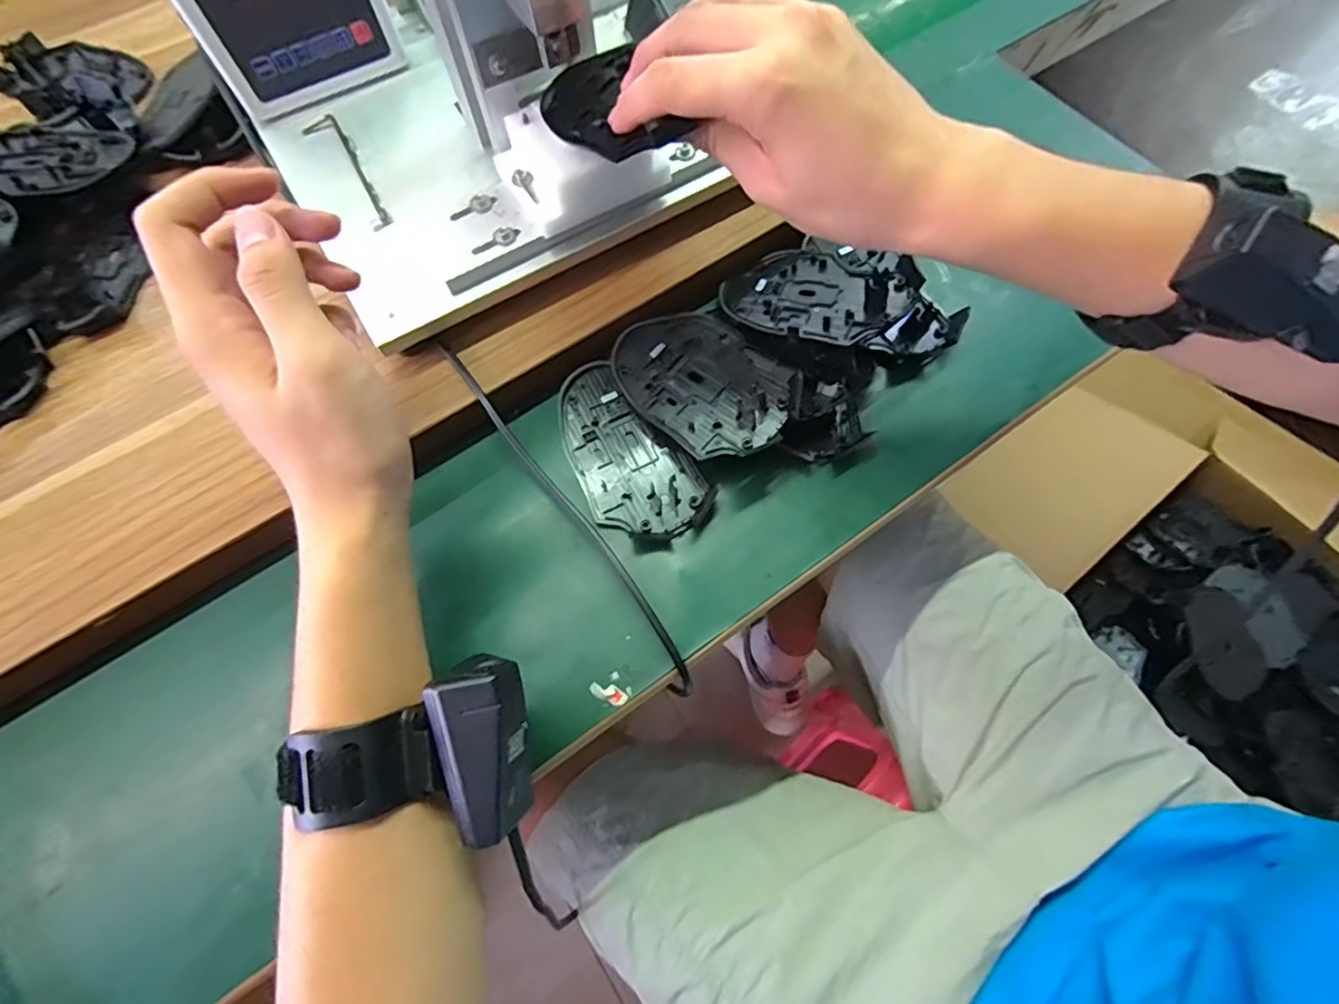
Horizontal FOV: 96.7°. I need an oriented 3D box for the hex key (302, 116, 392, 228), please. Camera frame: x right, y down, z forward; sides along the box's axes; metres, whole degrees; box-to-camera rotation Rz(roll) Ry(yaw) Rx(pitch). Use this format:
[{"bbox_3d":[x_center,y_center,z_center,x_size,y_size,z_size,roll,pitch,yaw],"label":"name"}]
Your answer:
[{"bbox_3d":[-0.198,-0.206,0.367,0.023,0.010,0.107,-32,72,-11],"label":"hex key"}]

